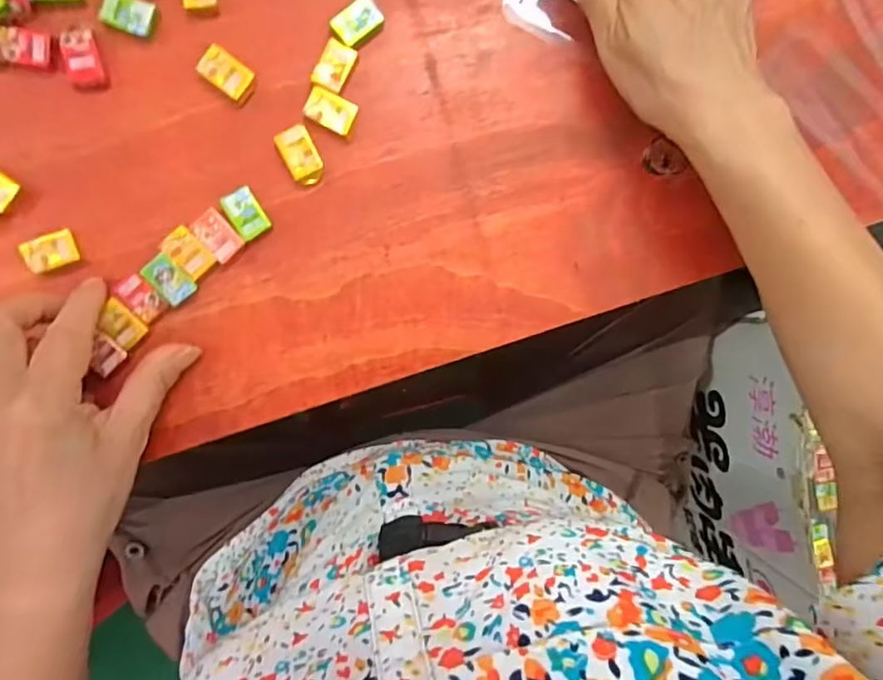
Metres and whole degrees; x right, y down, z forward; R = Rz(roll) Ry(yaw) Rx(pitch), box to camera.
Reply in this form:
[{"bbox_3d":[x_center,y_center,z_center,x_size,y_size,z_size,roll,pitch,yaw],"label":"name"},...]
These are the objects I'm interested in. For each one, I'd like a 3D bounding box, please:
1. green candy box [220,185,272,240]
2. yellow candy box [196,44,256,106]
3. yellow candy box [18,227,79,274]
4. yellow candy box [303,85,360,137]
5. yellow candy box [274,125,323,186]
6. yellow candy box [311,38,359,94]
[{"bbox_3d":[-0.103,-0.067,0.307,0.017,0.007,0.025,-30,97,-4],"label":"green candy box"},{"bbox_3d":[-0.111,-0.138,0.301,0.026,0.009,0.018,33,89,-8],"label":"yellow candy box"},{"bbox_3d":[-0.200,-0.045,0.297,0.025,0.008,0.017,-22,97,-5],"label":"yellow candy box"},{"bbox_3d":[-0.059,-0.122,0.310,0.027,0.005,0.019,23,91,-8],"label":"yellow candy box"},{"bbox_3d":[-0.075,-0.098,0.308,0.019,0.007,0.029,-27,97,-5],"label":"yellow candy box"},{"bbox_3d":[-0.057,-0.146,0.307,0.017,0.006,0.026,26,91,-8],"label":"yellow candy box"}]

